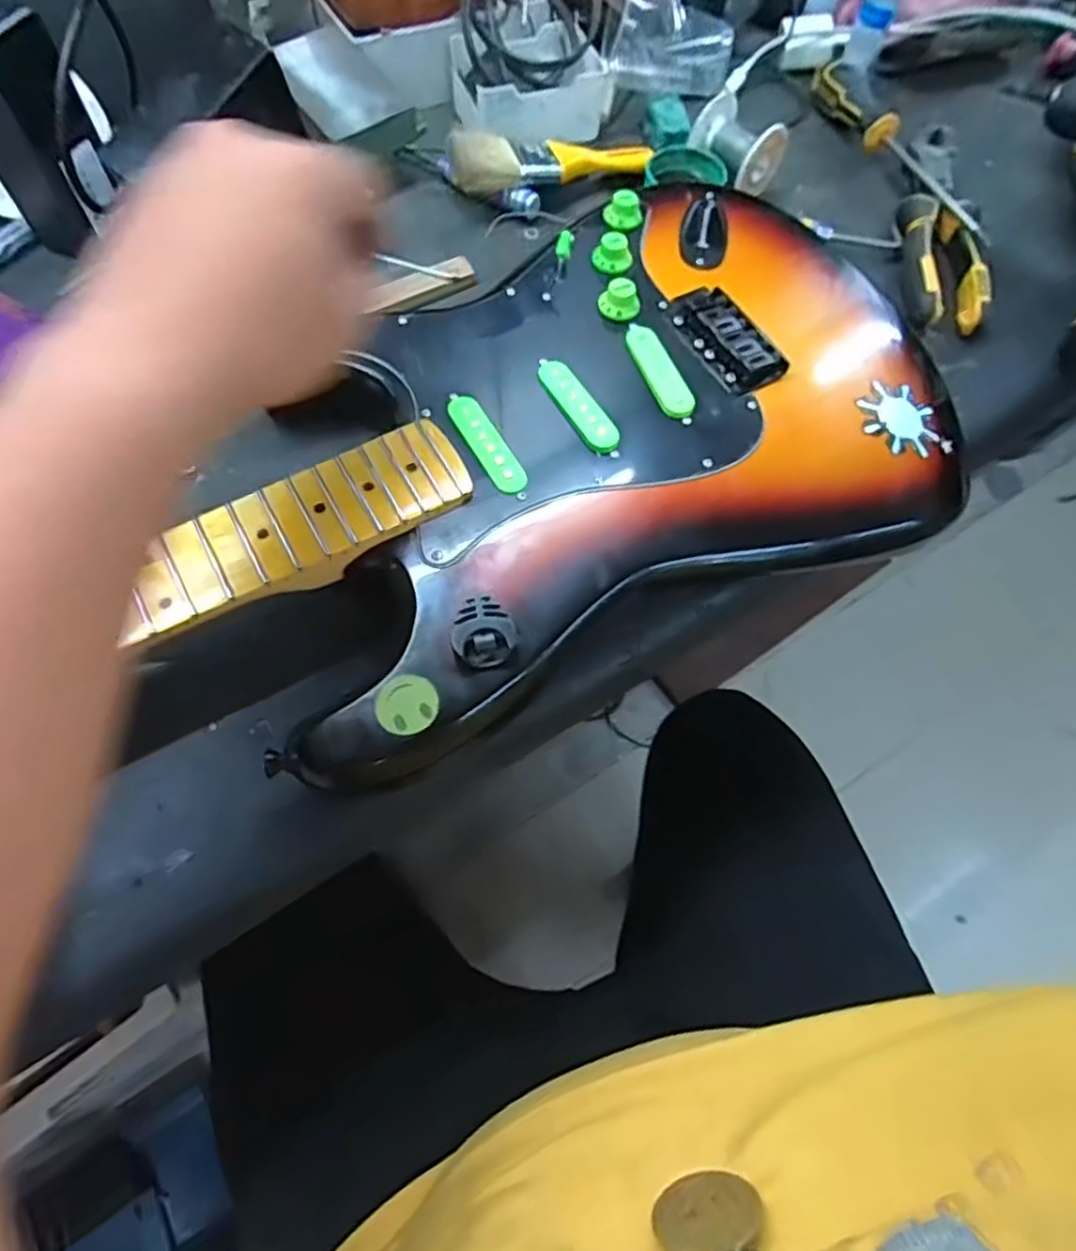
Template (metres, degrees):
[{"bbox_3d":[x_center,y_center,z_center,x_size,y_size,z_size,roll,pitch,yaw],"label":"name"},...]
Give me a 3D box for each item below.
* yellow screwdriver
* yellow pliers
[{"bbox_3d":[0.295,-0.392,0.549,0.032,0.026,0.248,-18,68,-10],"label":"yellow screwdriver"},{"bbox_3d":[0.308,-0.311,0.516,0.054,0.026,0.214,12,66,3],"label":"yellow pliers"}]

